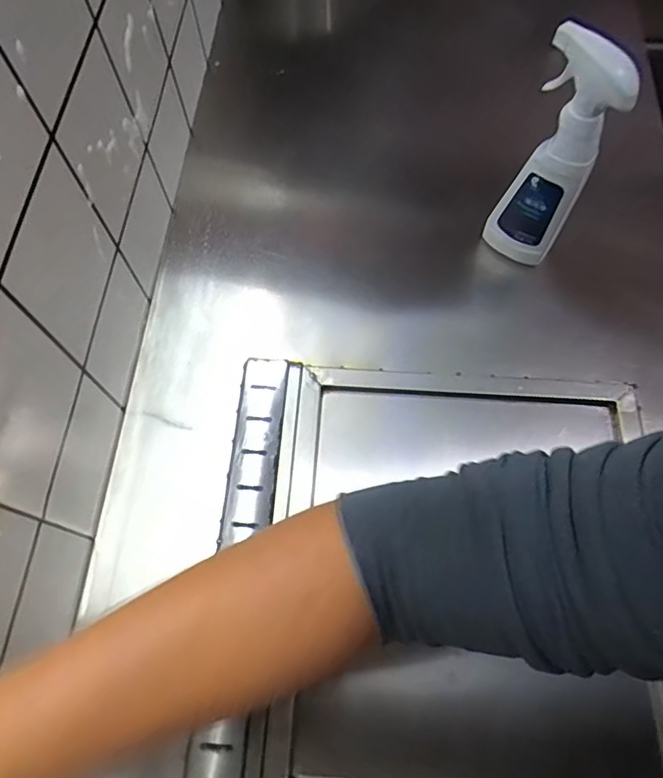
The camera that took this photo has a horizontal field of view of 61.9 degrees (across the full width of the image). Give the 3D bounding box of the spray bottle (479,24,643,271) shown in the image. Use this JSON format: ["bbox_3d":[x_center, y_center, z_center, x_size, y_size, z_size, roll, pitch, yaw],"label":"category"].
[{"bbox_3d":[0.249,-0.256,0.633,0.094,0.264,0.056,32,71,14],"label":"spray bottle"}]

